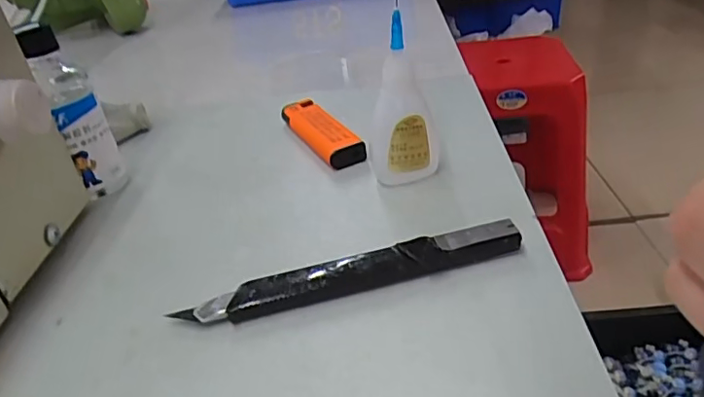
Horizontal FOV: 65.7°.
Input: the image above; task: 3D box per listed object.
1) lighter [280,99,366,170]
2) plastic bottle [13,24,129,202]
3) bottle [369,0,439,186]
[{"bbox_3d":[-0.019,-0.040,0.334,0.022,0.014,0.080,-21,36,-20],"label":"lighter"},{"bbox_3d":[-0.149,-0.045,0.297,0.025,0.092,0.027,-25,38,-25],"label":"plastic bottle"},{"bbox_3d":[0.025,-0.047,0.269,0.033,0.086,0.020,-2,34,8],"label":"bottle"}]

